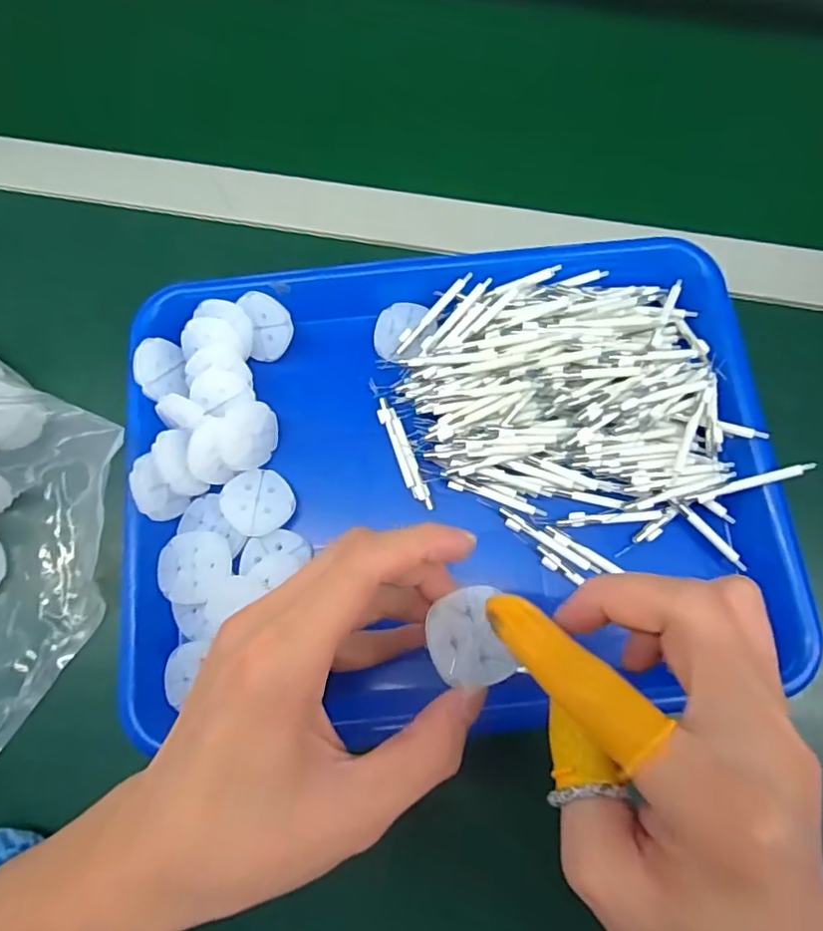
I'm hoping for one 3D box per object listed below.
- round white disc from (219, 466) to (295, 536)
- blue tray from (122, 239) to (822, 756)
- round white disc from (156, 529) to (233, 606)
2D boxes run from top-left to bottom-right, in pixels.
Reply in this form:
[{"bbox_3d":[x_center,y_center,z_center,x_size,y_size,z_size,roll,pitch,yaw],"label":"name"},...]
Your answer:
[{"bbox_3d":[-0.080,0.019,0.302,0.034,0.008,0.035,0,75,1],"label":"round white disc"},{"bbox_3d":[0.021,0.002,0.304,0.332,0.039,0.246,-5,74,-3],"label":"blue tray"},{"bbox_3d":[-0.109,0.051,0.293,0.034,0.005,0.036,0,75,1],"label":"round white disc"}]

